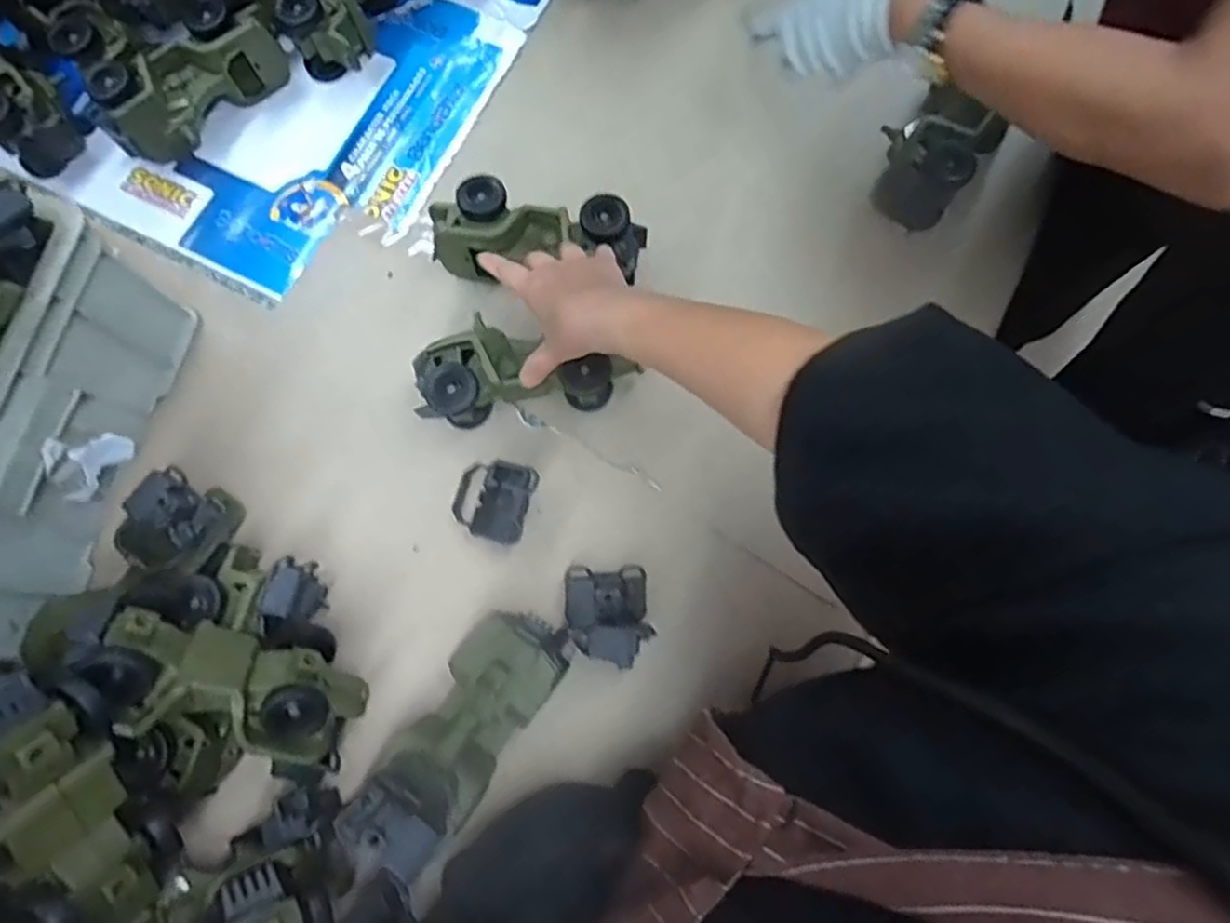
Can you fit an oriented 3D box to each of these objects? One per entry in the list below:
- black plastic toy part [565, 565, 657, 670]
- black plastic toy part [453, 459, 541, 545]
[{"bbox_3d":[-0.005,0.126,0.590,0.067,0.075,0.083,-10,75,-1],"label":"black plastic toy part"},{"bbox_3d":[-0.107,0.036,0.635,0.072,0.035,0.070,15,76,5],"label":"black plastic toy part"}]

